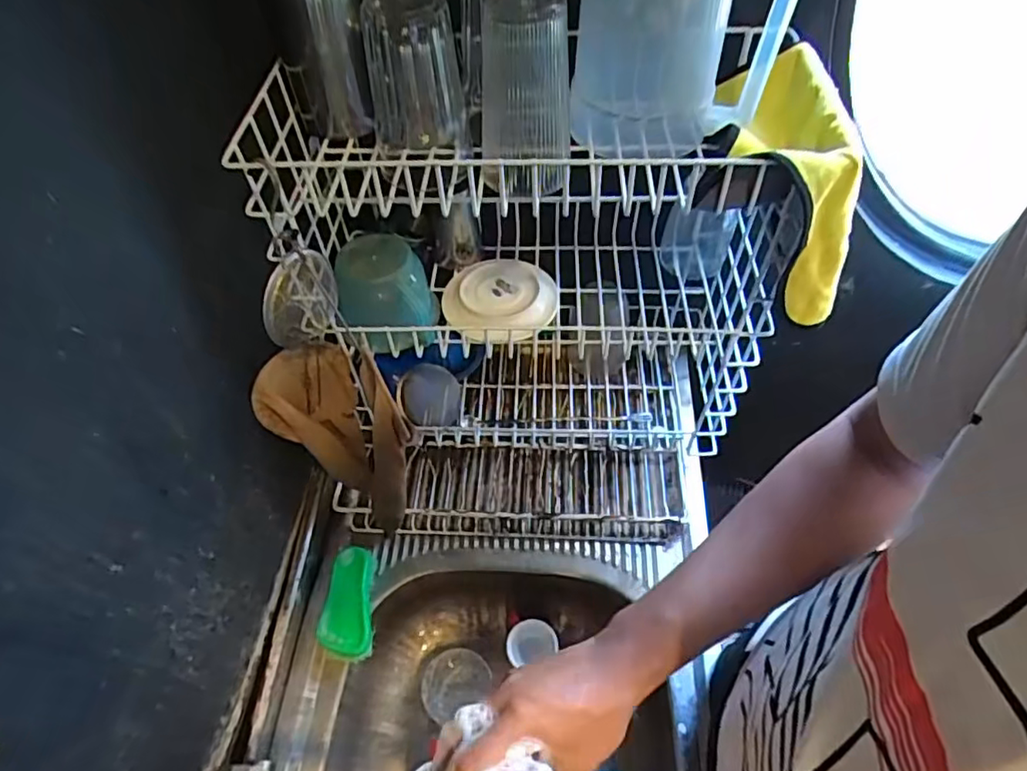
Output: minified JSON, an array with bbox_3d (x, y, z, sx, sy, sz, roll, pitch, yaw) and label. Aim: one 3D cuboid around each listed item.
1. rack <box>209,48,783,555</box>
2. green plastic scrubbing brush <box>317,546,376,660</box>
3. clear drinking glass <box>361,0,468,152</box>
[{"bbox_3d":[0.023,-0.066,0.672,0.488,0.461,0.314,0,55,3],"label":"rack"},{"bbox_3d":[-0.191,0.250,0.695,0.053,0.031,0.121,-8,55,-3],"label":"green plastic scrubbing brush"},{"bbox_3d":[-0.081,-0.261,0.509,0.068,0.128,0.069,-1,55,2],"label":"clear drinking glass"}]

